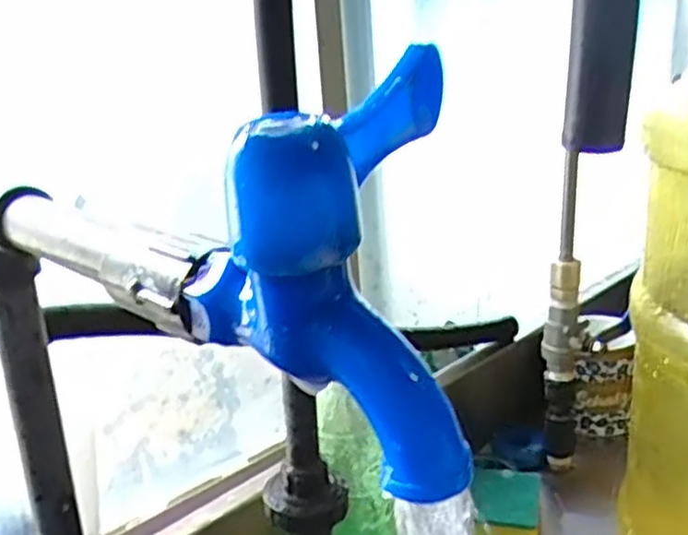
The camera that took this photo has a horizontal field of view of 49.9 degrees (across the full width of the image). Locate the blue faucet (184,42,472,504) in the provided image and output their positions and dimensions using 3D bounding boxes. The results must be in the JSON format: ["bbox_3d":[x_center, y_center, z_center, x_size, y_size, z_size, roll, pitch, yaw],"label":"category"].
[{"bbox_3d":[-0.005,0.002,0.170,0.065,0.081,0.055,-5,17,-2],"label":"blue faucet"}]

